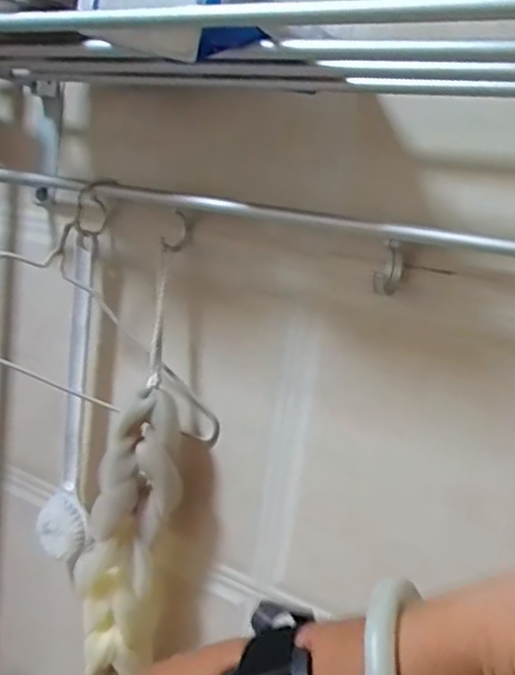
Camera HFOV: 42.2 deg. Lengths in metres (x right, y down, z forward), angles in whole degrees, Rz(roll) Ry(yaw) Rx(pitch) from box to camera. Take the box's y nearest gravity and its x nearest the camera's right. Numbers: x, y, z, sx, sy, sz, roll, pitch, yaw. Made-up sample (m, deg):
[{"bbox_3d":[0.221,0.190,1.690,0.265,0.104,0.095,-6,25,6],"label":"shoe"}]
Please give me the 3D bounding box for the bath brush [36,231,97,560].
[{"bbox_3d":[-0.186,0.066,0.668,0.046,0.326,0.037,4,11,-15],"label":"bath brush"}]

